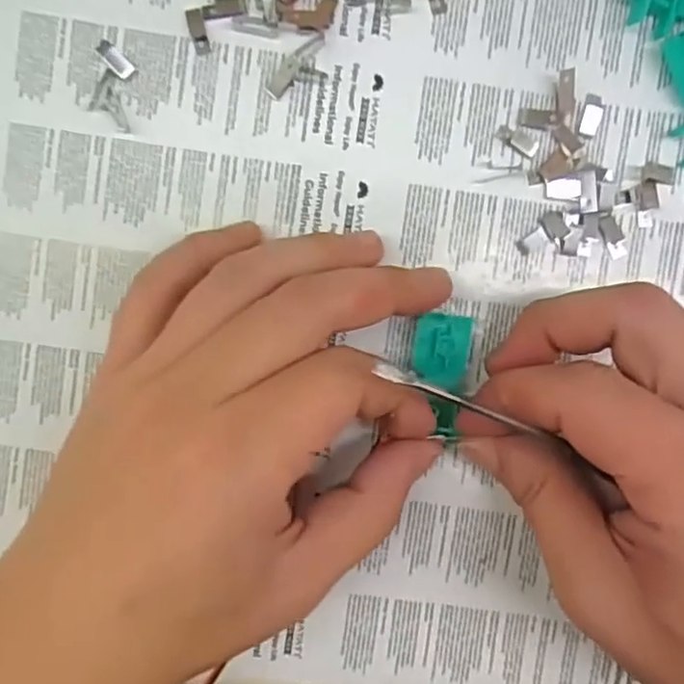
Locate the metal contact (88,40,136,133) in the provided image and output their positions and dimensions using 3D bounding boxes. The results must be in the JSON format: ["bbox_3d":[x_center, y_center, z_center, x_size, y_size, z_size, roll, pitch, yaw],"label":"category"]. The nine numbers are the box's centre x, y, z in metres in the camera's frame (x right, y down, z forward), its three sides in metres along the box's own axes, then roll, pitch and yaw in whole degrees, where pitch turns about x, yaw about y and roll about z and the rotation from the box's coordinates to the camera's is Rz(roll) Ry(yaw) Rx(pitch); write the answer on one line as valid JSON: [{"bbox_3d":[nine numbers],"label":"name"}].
[{"bbox_3d":[-0.074,-0.082,0.210,0.013,0.004,0.026,9,93,-2],"label":"metal contact"}]

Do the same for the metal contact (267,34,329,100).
[{"bbox_3d":[-0.013,-0.087,0.211,0.024,0.005,0.011,-39,94,1],"label":"metal contact"}]

